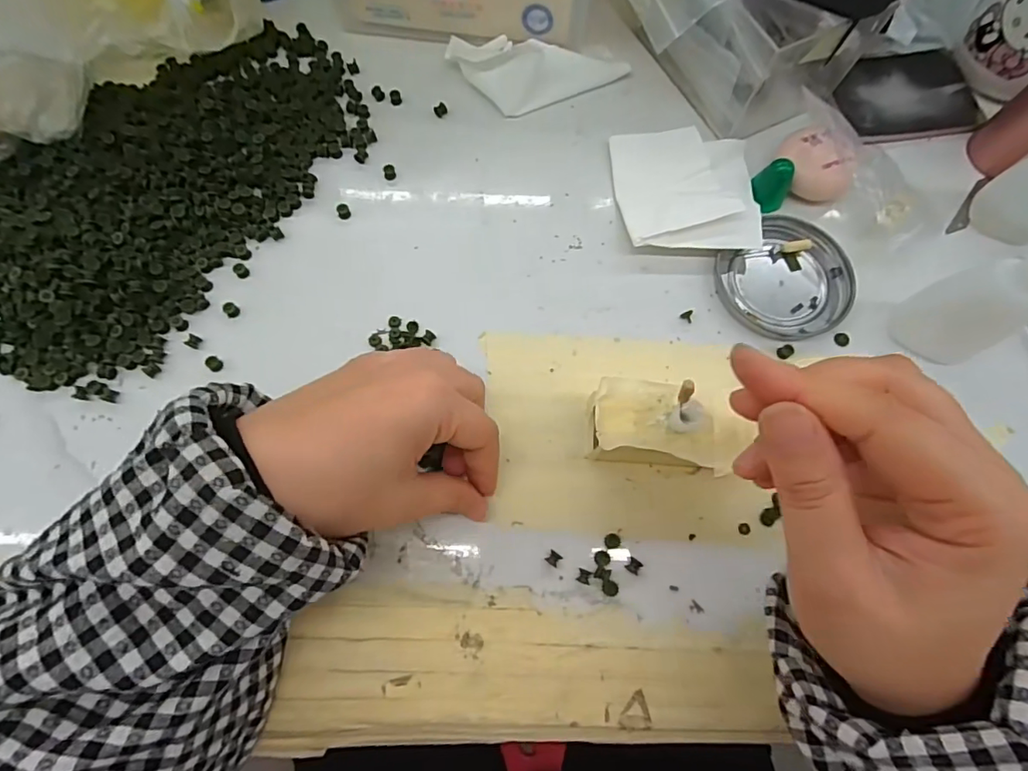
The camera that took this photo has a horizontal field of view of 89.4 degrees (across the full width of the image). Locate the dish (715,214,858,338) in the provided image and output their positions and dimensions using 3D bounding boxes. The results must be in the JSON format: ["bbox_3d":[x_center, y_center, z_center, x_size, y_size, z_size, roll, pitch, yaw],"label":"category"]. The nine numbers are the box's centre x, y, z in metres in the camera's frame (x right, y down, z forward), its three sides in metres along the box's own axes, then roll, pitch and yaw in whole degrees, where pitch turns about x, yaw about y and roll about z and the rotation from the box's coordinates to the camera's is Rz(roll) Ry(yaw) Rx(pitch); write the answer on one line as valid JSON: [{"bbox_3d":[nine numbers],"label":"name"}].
[{"bbox_3d":[0.164,-0.063,0.311,0.077,0.012,0.072,0,73,-1],"label":"dish"}]

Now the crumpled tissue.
[{"bbox_3d":[0.015,-0.209,0.348,0.118,0.018,0.053,4,73,0],"label":"crumpled tissue"}]

